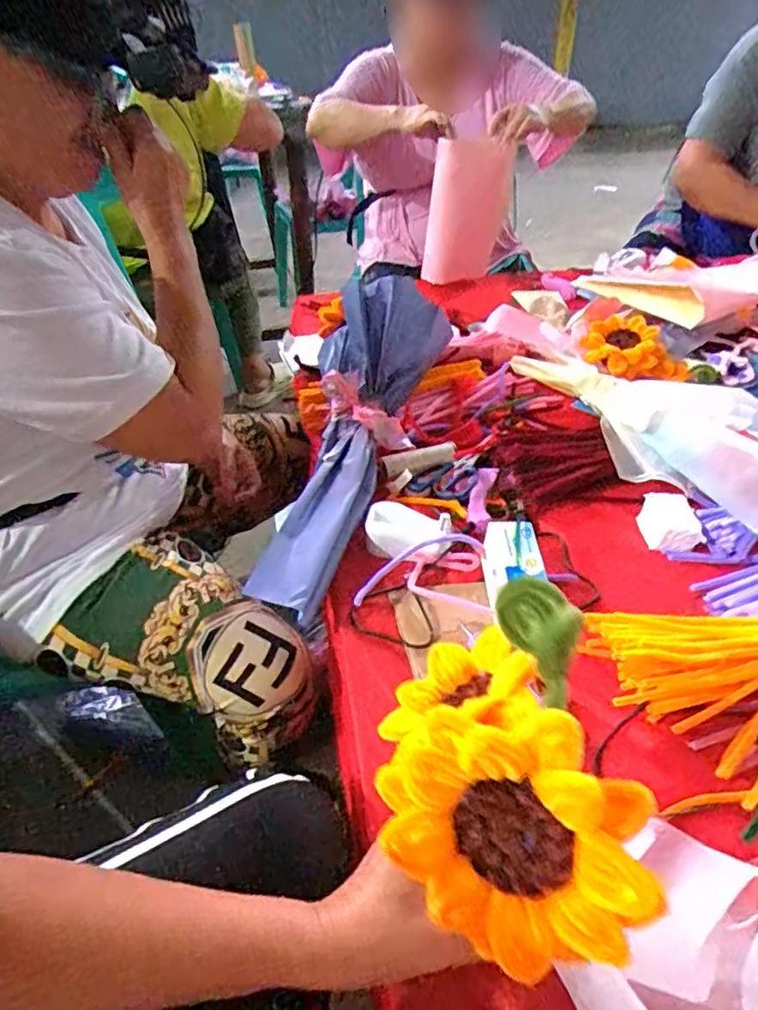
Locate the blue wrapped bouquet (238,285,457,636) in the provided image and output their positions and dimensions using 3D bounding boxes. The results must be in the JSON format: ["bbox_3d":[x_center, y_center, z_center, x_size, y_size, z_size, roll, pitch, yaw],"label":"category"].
[{"bbox_3d":[-0.020,-0.114,0.753,0.179,0.156,0.511,3,40,5],"label":"blue wrapped bouquet"}]

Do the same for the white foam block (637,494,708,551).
[{"bbox_3d":[0.336,0.022,0.706,0.054,0.042,0.073,-3,40,-2],"label":"white foam block"}]

